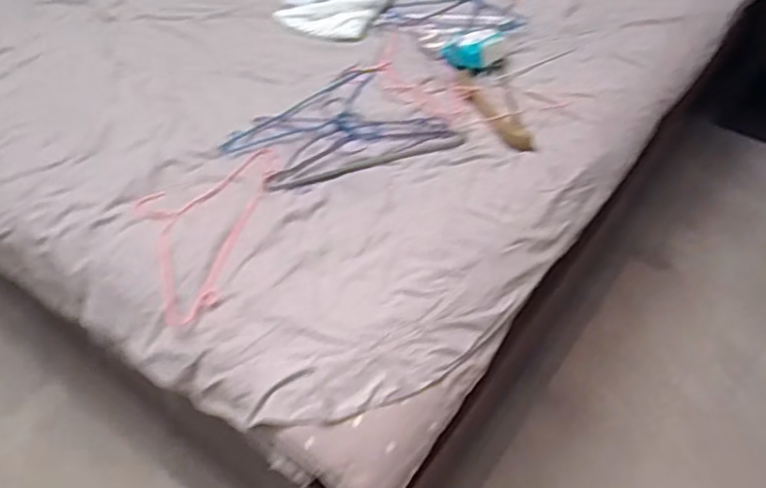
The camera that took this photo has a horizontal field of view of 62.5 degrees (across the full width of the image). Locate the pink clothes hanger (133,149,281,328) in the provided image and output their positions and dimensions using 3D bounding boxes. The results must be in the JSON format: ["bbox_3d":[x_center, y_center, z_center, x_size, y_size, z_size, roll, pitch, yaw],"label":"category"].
[{"bbox_3d":[-0.329,-0.043,1.089,0.205,0.024,0.397,12,49,4],"label":"pink clothes hanger"}]

